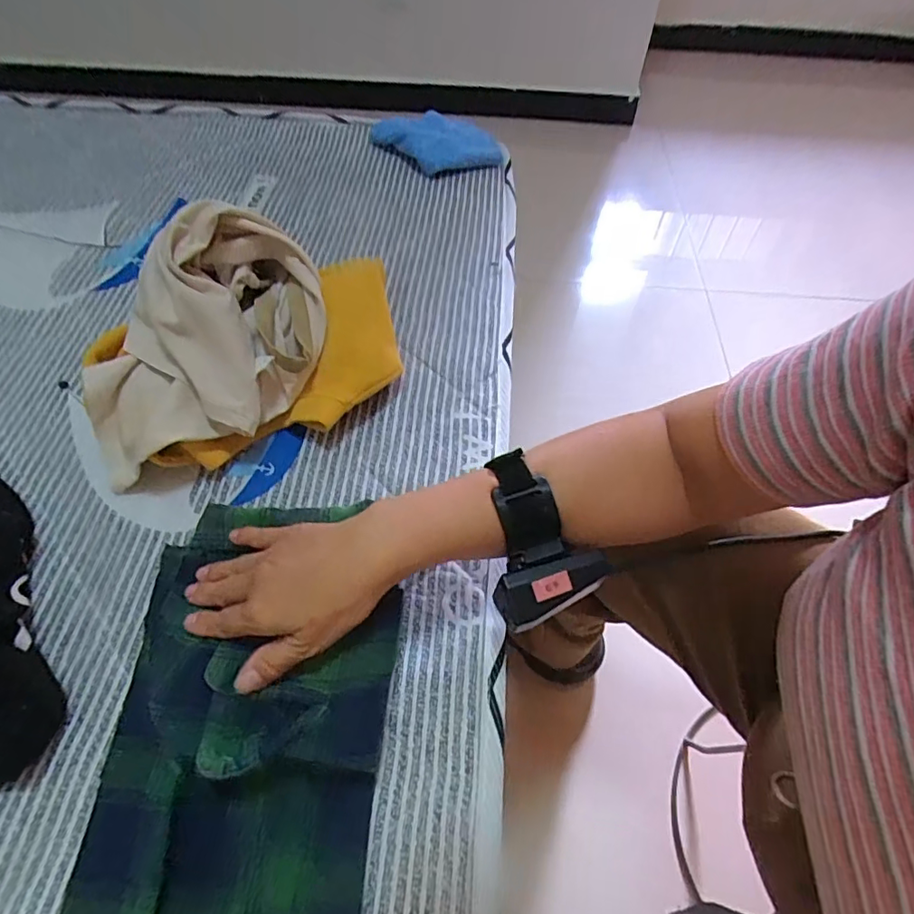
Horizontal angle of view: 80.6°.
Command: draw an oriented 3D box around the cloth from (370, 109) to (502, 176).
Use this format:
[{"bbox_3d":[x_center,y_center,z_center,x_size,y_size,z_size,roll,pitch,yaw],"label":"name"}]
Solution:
[{"bbox_3d":[-0.033,-0.414,0.714,0.189,0.045,0.075,13,56,6],"label":"cloth"}]

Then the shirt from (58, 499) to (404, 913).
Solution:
[{"bbox_3d":[-0.124,0.175,0.313,0.161,0.038,0.312,2,56,-1],"label":"shirt"}]

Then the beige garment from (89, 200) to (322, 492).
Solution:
[{"bbox_3d":[-0.198,-0.085,0.424,0.205,0.135,0.132,-23,60,-17],"label":"beige garment"}]

